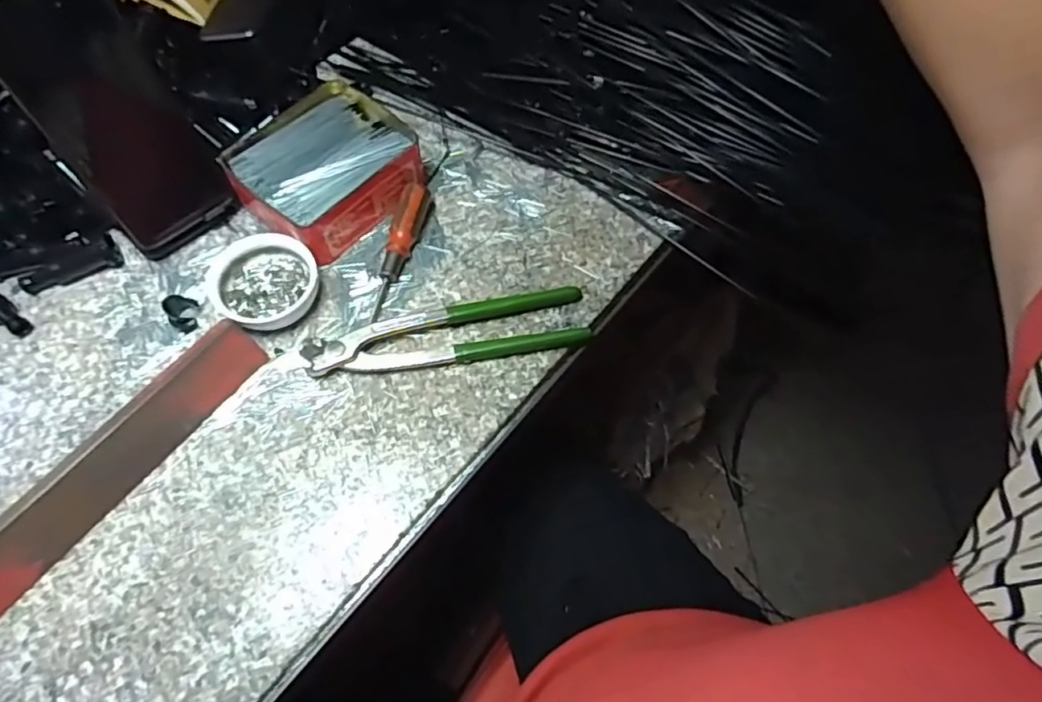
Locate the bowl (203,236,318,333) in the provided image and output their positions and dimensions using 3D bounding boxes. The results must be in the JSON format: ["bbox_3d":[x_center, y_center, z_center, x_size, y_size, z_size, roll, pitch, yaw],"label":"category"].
[{"bbox_3d":[-0.181,-0.048,0.448,0.070,0.021,0.069,1,64,-2],"label":"bowl"}]

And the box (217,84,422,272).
[{"bbox_3d":[-0.146,-0.139,0.484,0.110,0.042,0.127,42,69,17],"label":"box"}]

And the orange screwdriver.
[{"bbox_3d":[-0.090,-0.076,0.466,0.022,0.023,0.111,10,64,3],"label":"orange screwdriver"}]

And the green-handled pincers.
[{"bbox_3d":[-0.050,-0.014,0.441,0.192,0.016,0.045,-8,64,-6],"label":"green-handled pincers"}]

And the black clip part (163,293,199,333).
[{"bbox_3d":[-0.237,-0.028,0.437,0.015,0.026,0.021,-10,65,-7],"label":"black clip part"}]

